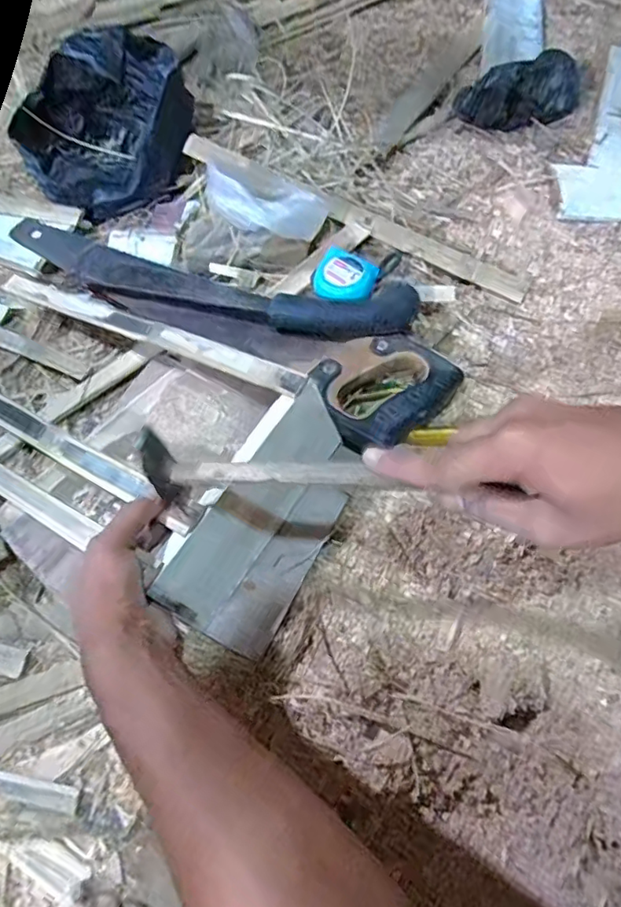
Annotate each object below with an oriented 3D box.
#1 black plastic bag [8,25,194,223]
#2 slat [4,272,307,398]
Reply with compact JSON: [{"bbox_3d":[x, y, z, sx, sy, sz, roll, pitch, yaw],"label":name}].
[{"bbox_3d":[-0.223,-0.363,0.642,0.190,0.082,0.184,-22,69,-9],"label":"black plastic bag"},{"bbox_3d":[-0.166,-0.122,0.538,0.393,0.011,0.026,23,65,29],"label":"slat"}]

